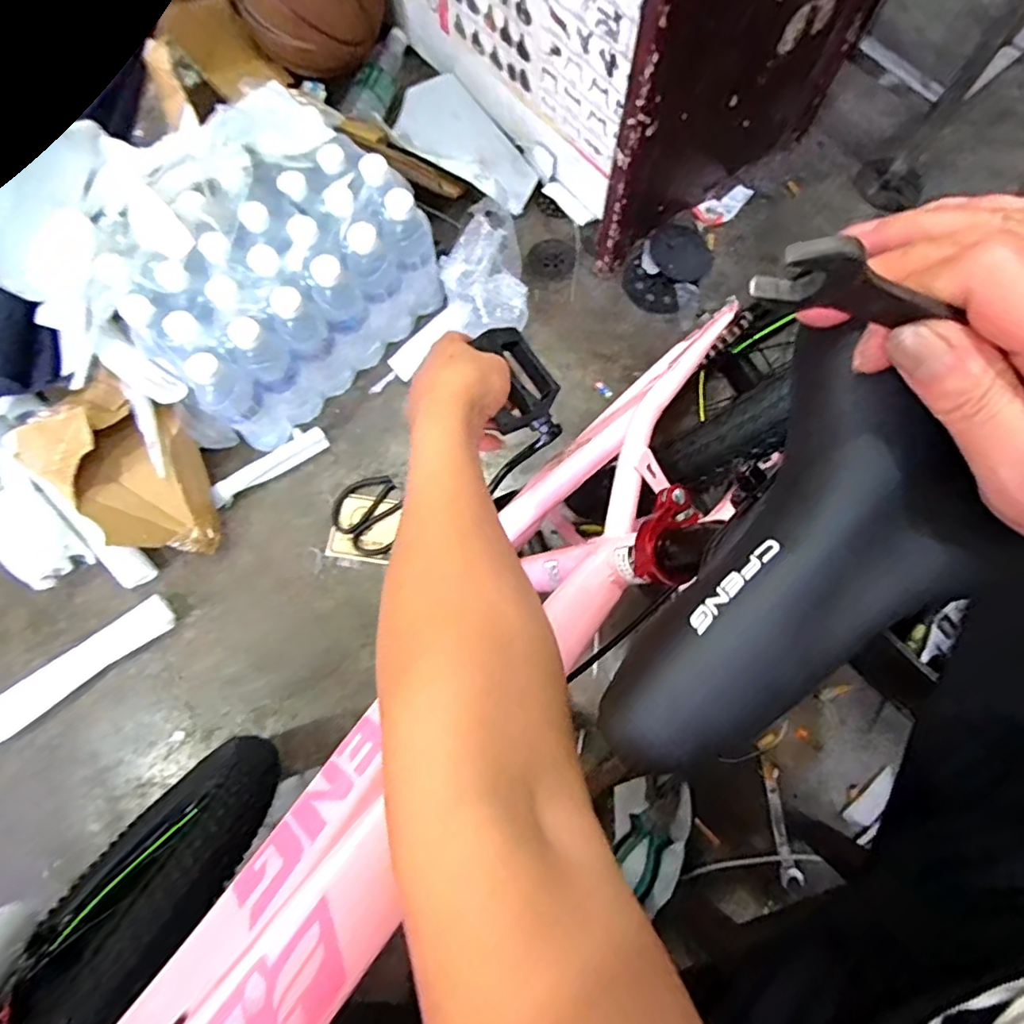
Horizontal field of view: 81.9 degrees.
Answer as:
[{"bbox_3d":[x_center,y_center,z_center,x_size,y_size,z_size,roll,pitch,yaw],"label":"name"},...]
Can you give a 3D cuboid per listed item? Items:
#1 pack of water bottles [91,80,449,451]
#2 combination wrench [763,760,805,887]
[{"bbox_3d":[-0.324,-0.306,0.797,0.388,0.243,0.243,-44,79,-11],"label":"pack of water bottles"},{"bbox_3d":[0.330,0.381,0.725,0.023,0.011,0.137,-6,75,-2],"label":"combination wrench"}]

